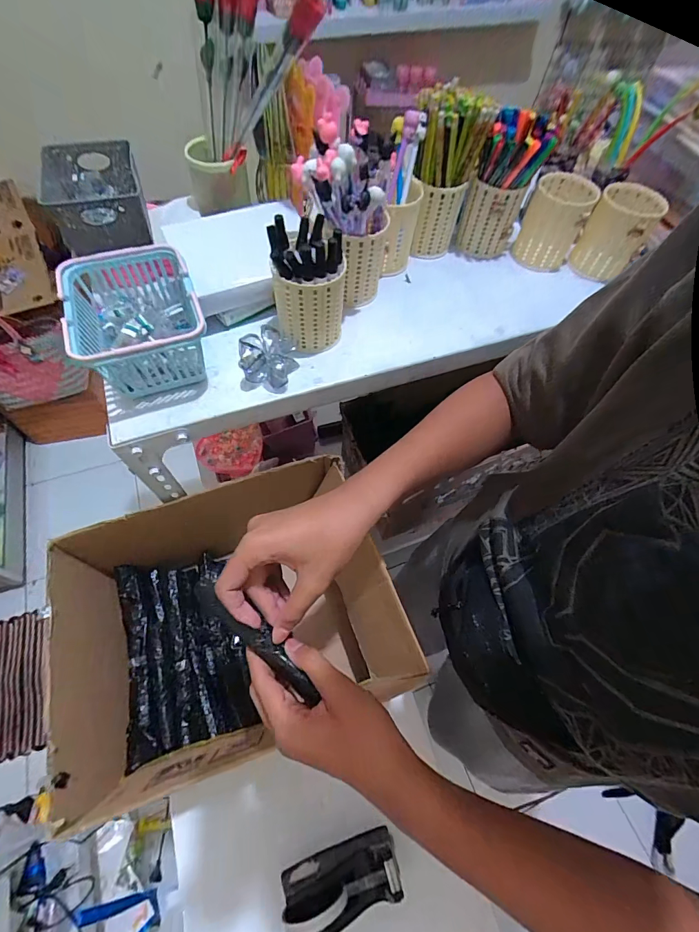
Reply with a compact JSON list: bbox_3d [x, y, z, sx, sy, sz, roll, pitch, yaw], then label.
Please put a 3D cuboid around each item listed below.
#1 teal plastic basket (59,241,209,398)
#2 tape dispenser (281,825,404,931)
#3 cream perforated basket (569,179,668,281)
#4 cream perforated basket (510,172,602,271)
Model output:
[{"bbox_3d":[-0.232,-0.161,0.437,0.129,0.078,0.159,-18,64,-14],"label":"teal plastic basket"},{"bbox_3d":[-0.012,0.549,0.510,0.159,0.094,0.059,-13,63,-11],"label":"tape dispenser"},{"bbox_3d":[0.398,-0.349,0.582,0.084,0.094,0.093,37,65,15],"label":"cream perforated basket"},{"bbox_3d":[0.311,-0.373,0.597,0.086,0.098,0.086,25,62,9],"label":"cream perforated basket"}]

